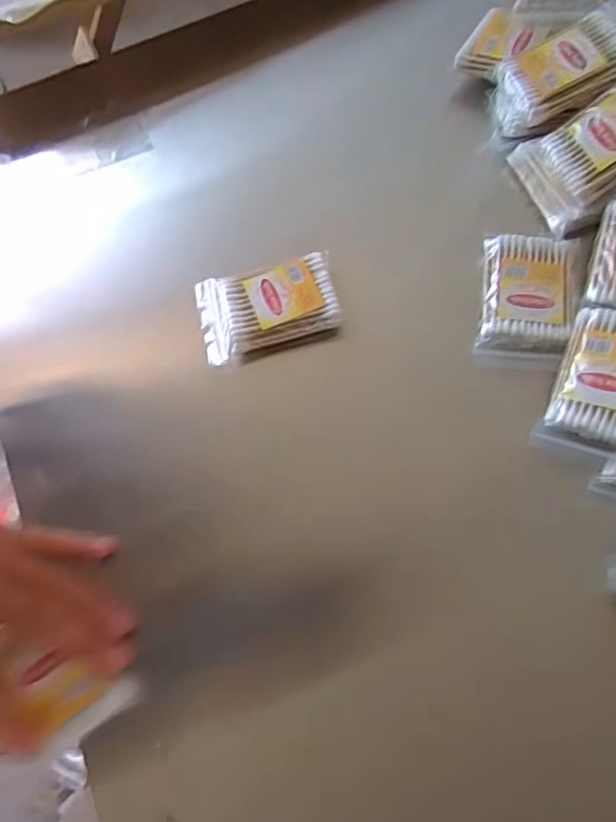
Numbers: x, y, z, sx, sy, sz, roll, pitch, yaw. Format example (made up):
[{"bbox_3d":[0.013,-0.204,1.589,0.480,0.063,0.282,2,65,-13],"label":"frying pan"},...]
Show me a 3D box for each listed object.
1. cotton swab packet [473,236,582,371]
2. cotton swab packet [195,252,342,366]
[{"bbox_3d":[0.141,-0.070,0.338,0.058,0.019,0.086,10,70,5],"label":"cotton swab packet"},{"bbox_3d":[-0.027,-0.068,0.350,0.089,0.026,0.059,-12,70,-3],"label":"cotton swab packet"}]

